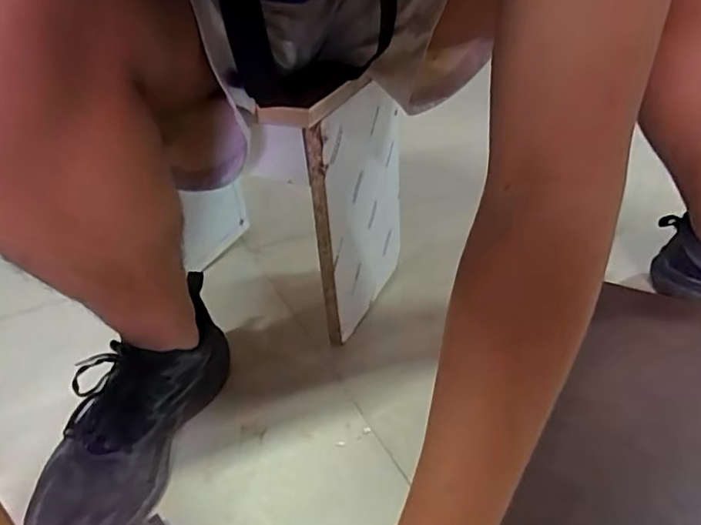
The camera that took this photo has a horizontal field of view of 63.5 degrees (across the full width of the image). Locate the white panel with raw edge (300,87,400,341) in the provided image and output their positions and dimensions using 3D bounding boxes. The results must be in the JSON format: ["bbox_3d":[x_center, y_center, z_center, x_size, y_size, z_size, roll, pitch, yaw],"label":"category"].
[{"bbox_3d":[0.017,-0.056,0.711,0.018,0.305,0.196,14,37,25],"label":"white panel with raw edge"}]

